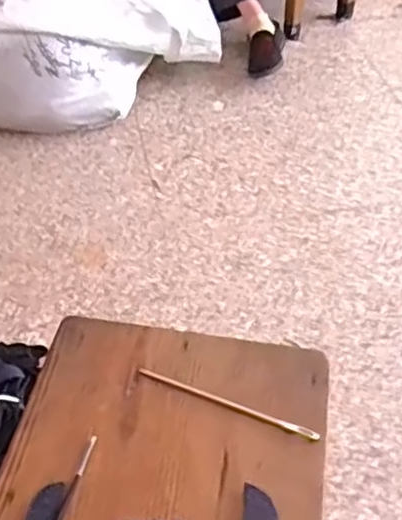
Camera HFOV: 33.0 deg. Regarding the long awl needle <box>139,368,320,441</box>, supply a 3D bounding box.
[{"bbox_3d":[0.020,0.112,0.532,0.149,0.007,0.009,19,50,15],"label":"long awl needle"}]

